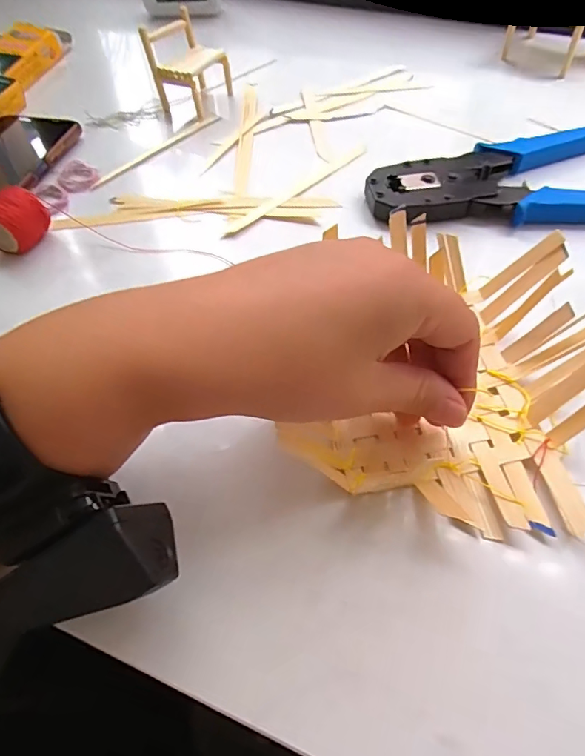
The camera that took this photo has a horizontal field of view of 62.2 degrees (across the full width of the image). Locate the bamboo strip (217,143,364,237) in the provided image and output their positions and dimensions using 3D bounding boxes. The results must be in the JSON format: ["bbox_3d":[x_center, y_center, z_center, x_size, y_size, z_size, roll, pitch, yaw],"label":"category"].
[{"bbox_3d":[0.006,-0.139,0.355,0.011,0.006,0.143,38,65,26],"label":"bamboo strip"}]

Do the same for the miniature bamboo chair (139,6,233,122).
[{"bbox_3d":[-0.088,-0.265,0.414,0.052,0.058,0.058,23,60,18],"label":"miniature bamboo chair"}]

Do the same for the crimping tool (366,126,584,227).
[{"bbox_3d":[0.149,-0.143,0.344,0.192,0.019,0.095,-3,55,2],"label":"crimping tool"}]

